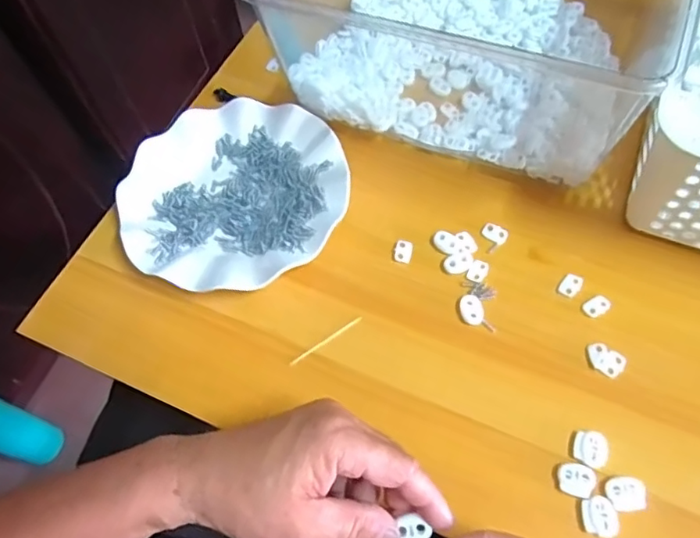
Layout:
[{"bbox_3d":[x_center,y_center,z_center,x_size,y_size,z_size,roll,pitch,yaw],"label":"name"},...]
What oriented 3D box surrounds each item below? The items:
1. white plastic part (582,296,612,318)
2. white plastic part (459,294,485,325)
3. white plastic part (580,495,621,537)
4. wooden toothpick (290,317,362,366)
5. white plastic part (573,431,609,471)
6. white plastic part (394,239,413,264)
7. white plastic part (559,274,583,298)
[{"bbox_3d":[0.179,0.027,0.413,0.019,0.004,0.013,-33,64,-14],"label":"white plastic part"},{"bbox_3d":[0.089,0.030,0.416,0.017,0.004,0.025,-11,61,-2],"label":"white plastic part"},{"bbox_3d":[0.151,0.149,0.344,0.021,0.004,0.023,-2,61,3],"label":"white plastic part"},{"bbox_3d":[-0.018,0.052,0.418,0.061,0.004,0.004,-32,64,-13],"label":"wooden toothpick"},{"bbox_3d":[0.154,0.116,0.366,0.020,0.011,0.023,14,63,11],"label":"white plastic part"},{"bbox_3d":[0.042,-0.014,0.445,0.014,0.004,0.019,12,63,10],"label":"white plastic part"},{"bbox_3d":[0.163,0.012,0.422,0.012,0.004,0.019,33,68,20],"label":"white plastic part"}]

